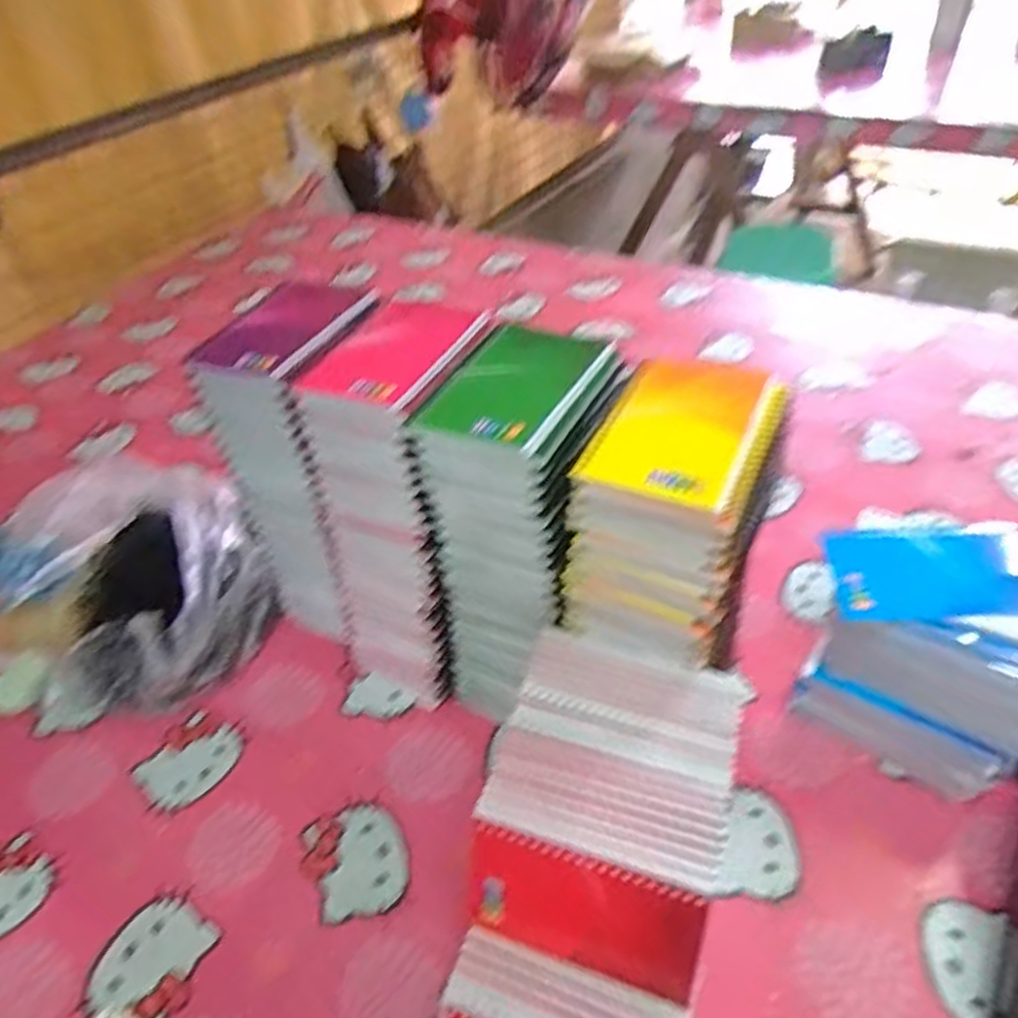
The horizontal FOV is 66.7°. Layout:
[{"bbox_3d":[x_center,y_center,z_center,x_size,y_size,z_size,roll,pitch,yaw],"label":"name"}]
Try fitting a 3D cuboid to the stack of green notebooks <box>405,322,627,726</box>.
[{"bbox_3d":[0.013,0.034,0.575,0.109,0.292,0.136,11,43,18],"label":"stack of green notebooks"}]

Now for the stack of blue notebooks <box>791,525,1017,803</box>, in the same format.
[{"bbox_3d":[0.303,0.102,0.569,0.157,0.153,0.116,20,47,26],"label":"stack of blue notebooks"}]

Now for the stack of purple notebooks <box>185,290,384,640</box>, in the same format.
[{"bbox_3d":[-0.157,-0.043,0.657,0.096,0.257,0.160,12,43,19],"label":"stack of purple notebooks"}]

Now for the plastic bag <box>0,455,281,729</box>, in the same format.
[{"bbox_3d":[-0.364,0.070,0.719,0.246,0.107,0.277,-33,48,-29],"label":"plastic bag"}]

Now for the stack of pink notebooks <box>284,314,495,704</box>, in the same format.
[{"bbox_3d":[-0.074,0.009,0.612,0.107,0.291,0.127,16,45,22],"label":"stack of pink notebooks"}]

